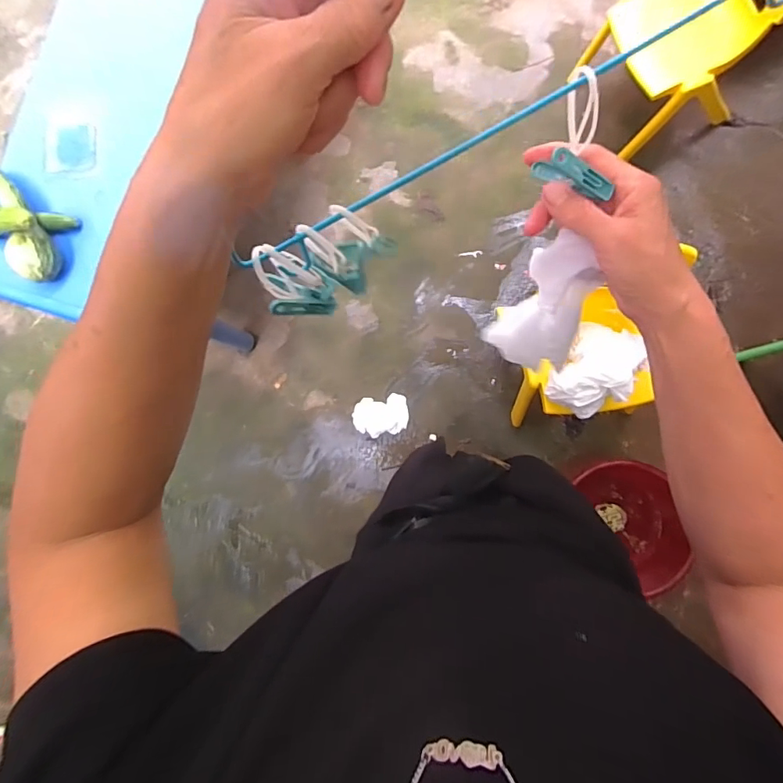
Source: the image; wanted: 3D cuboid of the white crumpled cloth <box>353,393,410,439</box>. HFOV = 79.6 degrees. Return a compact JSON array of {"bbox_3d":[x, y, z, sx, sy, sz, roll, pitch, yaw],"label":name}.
[{"bbox_3d":[-0.032,0.073,1.402,0.162,0.024,0.116,-9,84,6],"label":"white crumpled cloth"}]

